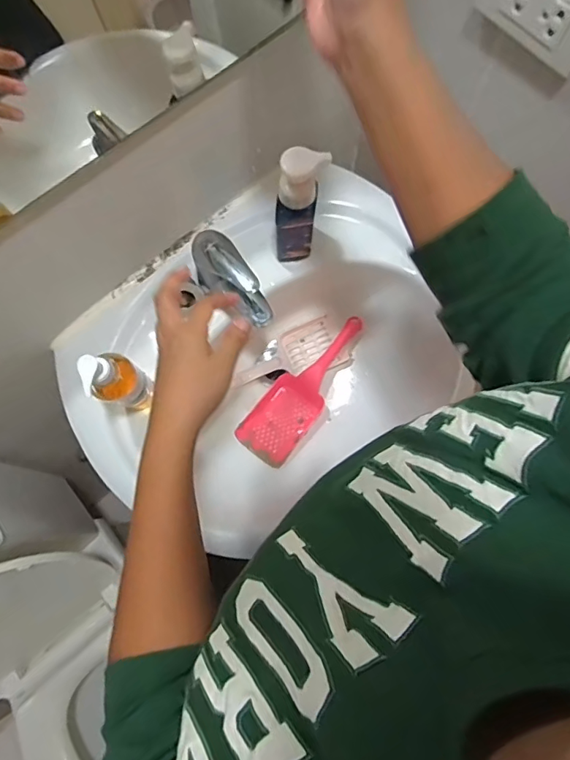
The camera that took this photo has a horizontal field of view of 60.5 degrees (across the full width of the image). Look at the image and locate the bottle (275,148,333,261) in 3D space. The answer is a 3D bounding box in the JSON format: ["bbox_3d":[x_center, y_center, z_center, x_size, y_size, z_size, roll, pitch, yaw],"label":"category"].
[{"bbox_3d":[0.018,-0.207,0.589,0.063,0.181,0.041,-5,76,0],"label":"bottle"}]

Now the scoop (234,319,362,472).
[{"bbox_3d":[0.033,0.009,0.763,0.093,0.053,0.260,36,79,9],"label":"scoop"}]

